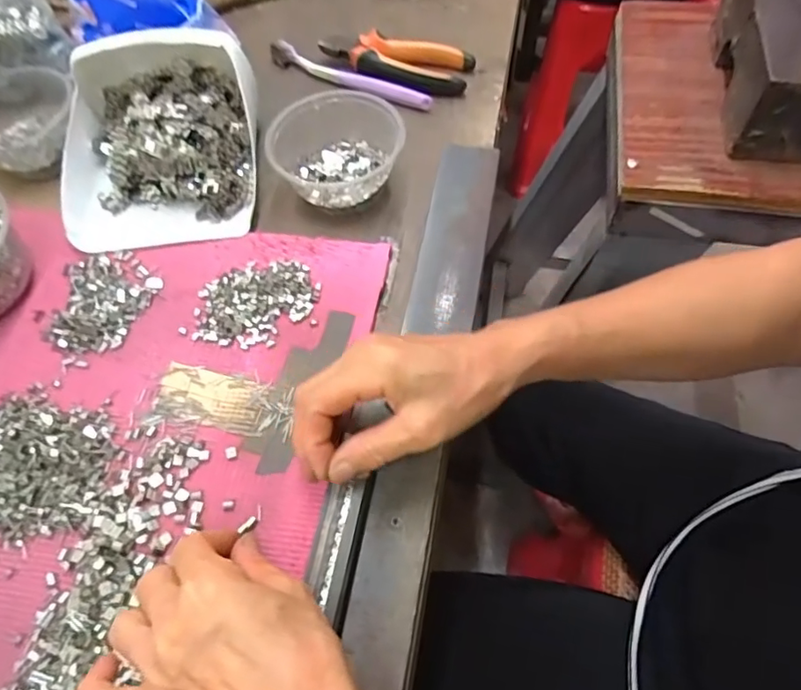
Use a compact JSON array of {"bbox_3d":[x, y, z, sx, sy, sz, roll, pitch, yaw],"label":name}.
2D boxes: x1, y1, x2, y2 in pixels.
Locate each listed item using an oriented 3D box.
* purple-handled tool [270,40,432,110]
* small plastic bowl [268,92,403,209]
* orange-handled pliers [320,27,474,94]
[{"bbox_3d":[-0.053,-0.258,0.533,0.178,0.024,0.017,26,65,18],"label":"purple-handled tool"},{"bbox_3d":[-0.049,-0.160,0.448,0.098,0.052,0.091,-2,60,3],"label":"small plastic bowl"},{"bbox_3d":[-0.007,-0.272,0.532,0.146,0.018,0.063,15,62,13],"label":"orange-handled pliers"}]

